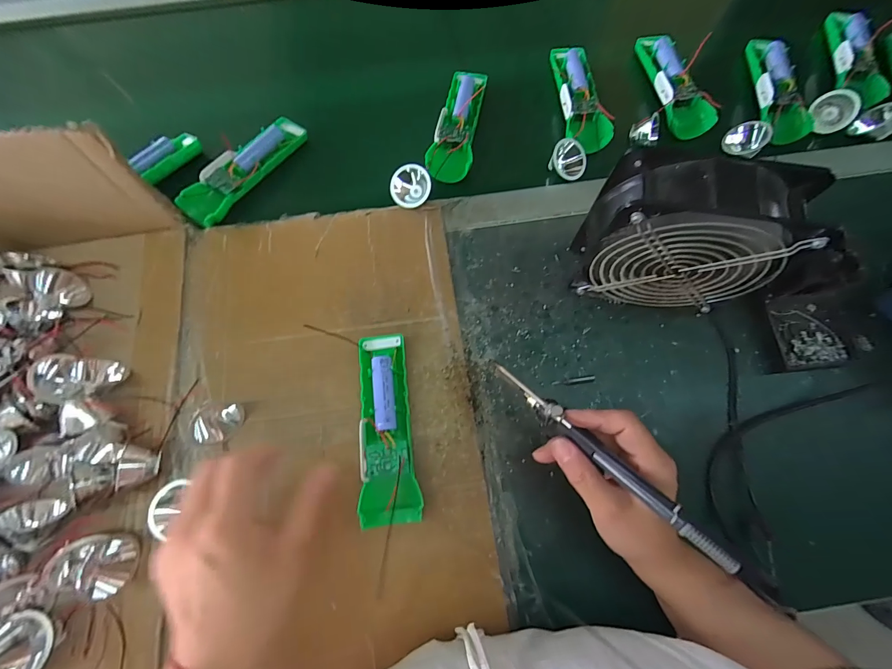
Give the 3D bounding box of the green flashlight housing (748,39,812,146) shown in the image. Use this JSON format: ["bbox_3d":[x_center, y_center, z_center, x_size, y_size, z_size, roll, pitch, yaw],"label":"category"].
[{"bbox_3d":[0.350,-0.262,0.404,0.031,0.031,0.142,4,73,-1],"label":"green flashlight housing"}]

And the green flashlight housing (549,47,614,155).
[{"bbox_3d":[0.153,-0.269,0.433,0.043,0.022,0.150,-4,71,-1],"label":"green flashlight housing"}]

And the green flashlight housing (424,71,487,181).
[{"bbox_3d":[0.014,-0.239,0.435,0.046,0.034,0.141,12,73,2],"label":"green flashlight housing"}]

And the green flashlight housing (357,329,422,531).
[{"bbox_3d":[-0.053,0.077,0.331,0.047,0.038,0.158,-8,73,-4],"label":"green flashlight housing"}]

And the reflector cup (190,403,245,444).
[{"bbox_3d":[-0.200,0.077,0.335,0.034,0.028,0.035,1,73,-2],"label":"reflector cup"}]

